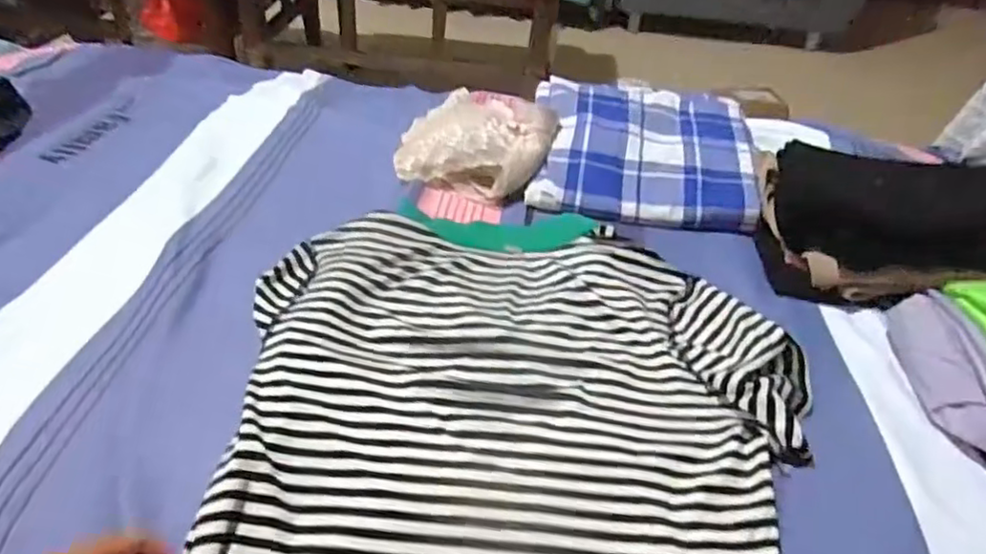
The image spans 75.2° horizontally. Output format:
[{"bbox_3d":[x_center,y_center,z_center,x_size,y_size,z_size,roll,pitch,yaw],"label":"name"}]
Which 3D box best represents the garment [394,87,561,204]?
[{"bbox_3d":[-0.019,-0.181,0.809,0.188,0.061,0.194,14,41,11],"label":"garment"}]

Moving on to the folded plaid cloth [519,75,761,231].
[{"bbox_3d":[0.189,-0.162,0.811,0.274,0.061,0.256,6,40,2],"label":"folded plaid cloth"}]

